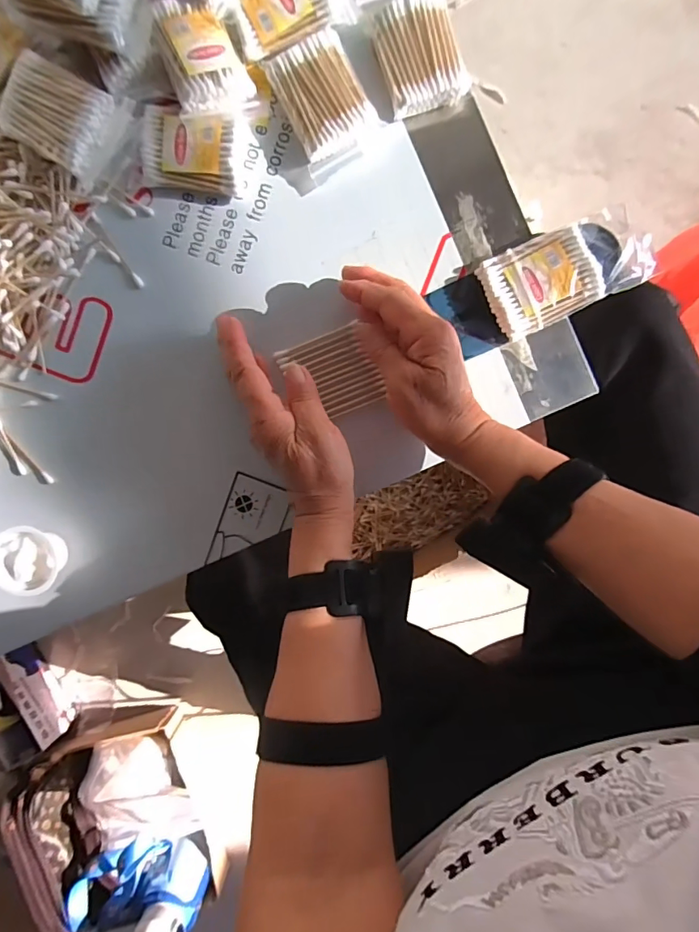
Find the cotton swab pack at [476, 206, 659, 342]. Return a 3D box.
[{"bbox_3d":[0.163,-0.148,0.356,0.116,0.018,0.062,-24,91,4],"label":"cotton swab pack"}]

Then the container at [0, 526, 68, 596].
[{"bbox_3d":[-0.255,0.074,0.379,0.050,0.029,0.051,0,93,3],"label":"container"}]

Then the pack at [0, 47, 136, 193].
[{"bbox_3d":[-0.207,-0.252,0.340,0.082,0.021,0.064,33,94,1],"label":"pack"}]

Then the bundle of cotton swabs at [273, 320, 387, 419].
[{"bbox_3d":[-0.015,-0.072,0.371,0.068,0.007,0.064,-22,89,5],"label":"bundle of cotton swabs"}]

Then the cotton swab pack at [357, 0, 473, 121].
[{"bbox_3d":[0.050,-0.312,0.353,0.059,0.019,0.088,-16,92,4],"label":"cotton swab pack"}]

